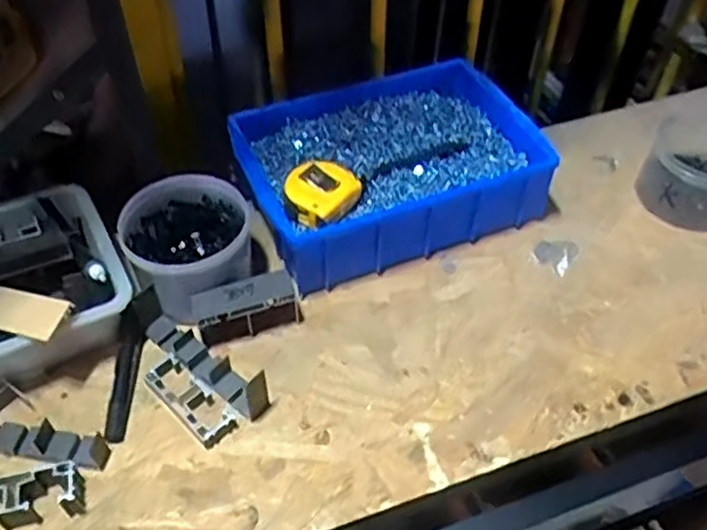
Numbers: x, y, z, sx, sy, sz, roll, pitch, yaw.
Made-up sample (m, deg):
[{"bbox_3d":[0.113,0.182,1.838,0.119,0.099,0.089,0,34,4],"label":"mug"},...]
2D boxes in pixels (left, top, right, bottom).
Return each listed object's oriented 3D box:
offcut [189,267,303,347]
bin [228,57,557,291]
[{"bbox_3d":[-0.097,0.037,0.635,0.099,0.047,0.036,-15,52,-15],"label":"offcut"},{"bbox_3d":[0.035,-0.113,0.735,0.297,0.087,0.212,-16,52,-15],"label":"bin"}]

